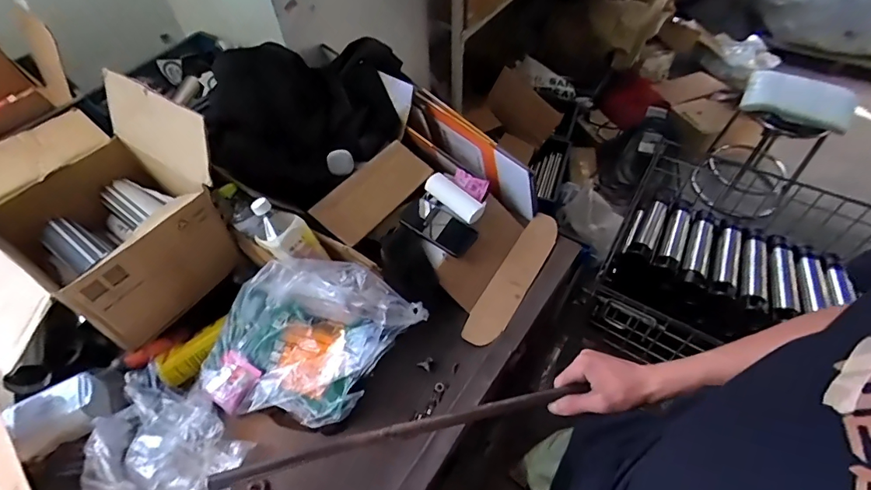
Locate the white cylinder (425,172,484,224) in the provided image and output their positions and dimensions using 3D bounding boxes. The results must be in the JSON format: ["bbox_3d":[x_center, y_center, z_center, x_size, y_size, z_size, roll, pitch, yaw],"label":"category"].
[{"bbox_3d":[0.042,-0.102,0.974,0.146,0.039,0.056,36,62,26],"label":"white cylinder"}]

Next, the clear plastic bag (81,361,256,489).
[{"bbox_3d":[-0.462,0.318,0.725,0.260,0.070,0.186,31,60,23],"label":"clear plastic bag"}]

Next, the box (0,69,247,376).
[{"bbox_3d":[-0.636,-0.053,0.789,0.408,0.268,0.415,30,59,23],"label":"box"}]

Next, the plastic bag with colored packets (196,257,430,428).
[{"bbox_3d":[-0.227,0.150,0.773,0.257,0.163,0.348,37,62,26],"label":"plastic bag with colored packets"}]

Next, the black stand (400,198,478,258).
[{"bbox_3d":[0.001,-0.042,0.956,0.170,0.023,0.083,33,69,24],"label":"black stand"}]

